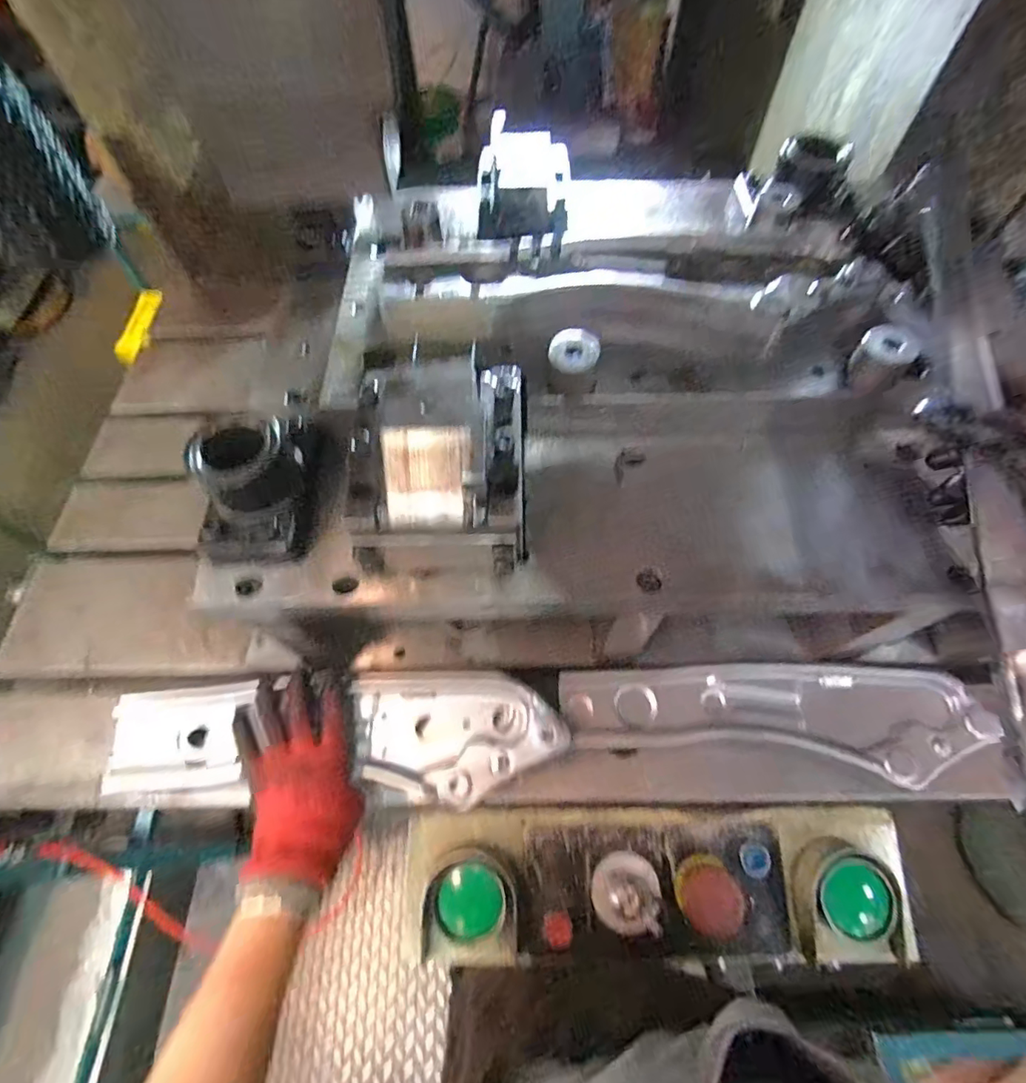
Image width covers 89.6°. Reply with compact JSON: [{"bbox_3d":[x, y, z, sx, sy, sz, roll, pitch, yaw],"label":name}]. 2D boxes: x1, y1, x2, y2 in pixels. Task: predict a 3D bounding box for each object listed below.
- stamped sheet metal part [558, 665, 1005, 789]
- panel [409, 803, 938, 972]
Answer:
[{"bbox_3d":[0.271,0.191,0.552,0.435,0.045,0.112,2,62,2],"label":"stamped sheet metal part"},{"bbox_3d":[0.147,0.351,0.529,0.490,0.068,0.142,0,62,2],"label":"panel"}]

